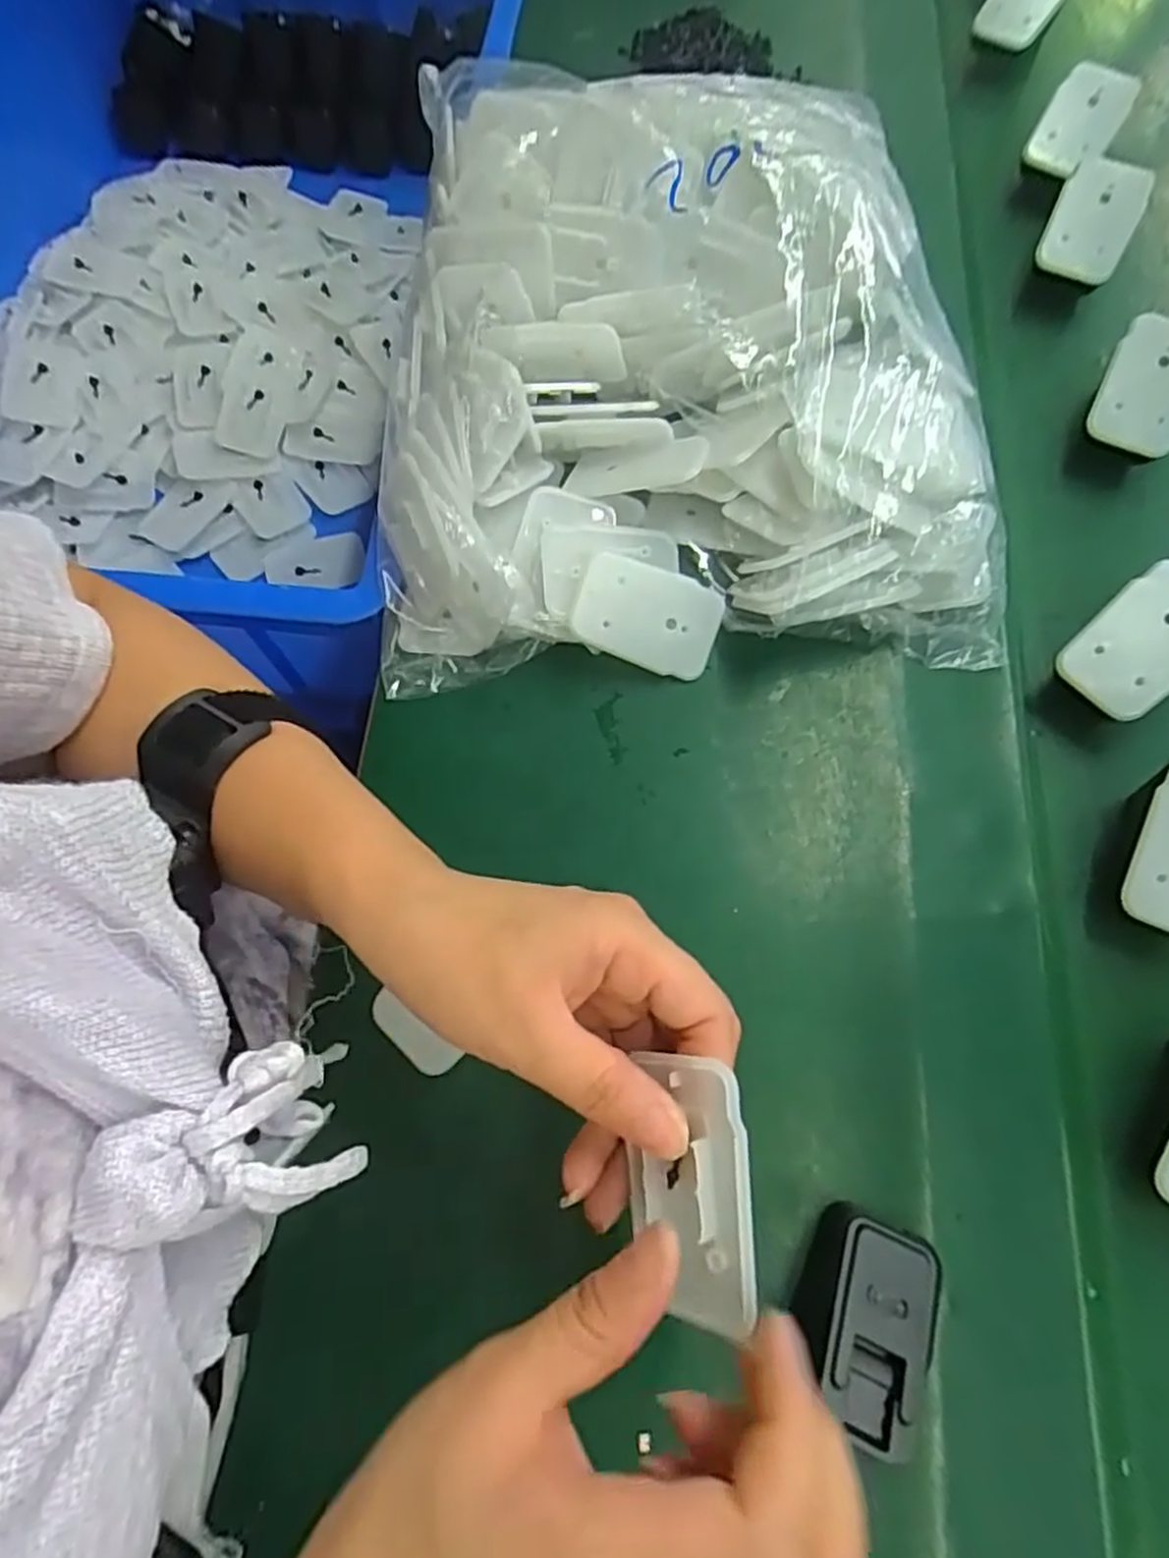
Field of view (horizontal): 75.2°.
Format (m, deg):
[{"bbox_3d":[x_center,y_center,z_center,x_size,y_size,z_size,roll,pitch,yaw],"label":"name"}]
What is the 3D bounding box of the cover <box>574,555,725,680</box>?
[{"bbox_3d":[0.029,-0.075,0.350,0.066,0.005,0.044,18,97,-12],"label":"cover"}]

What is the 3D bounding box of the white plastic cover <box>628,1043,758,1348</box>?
[{"bbox_3d":[0.030,0.115,0.213,0.038,0.006,0.068,-10,76,38],"label":"white plastic cover"}]

